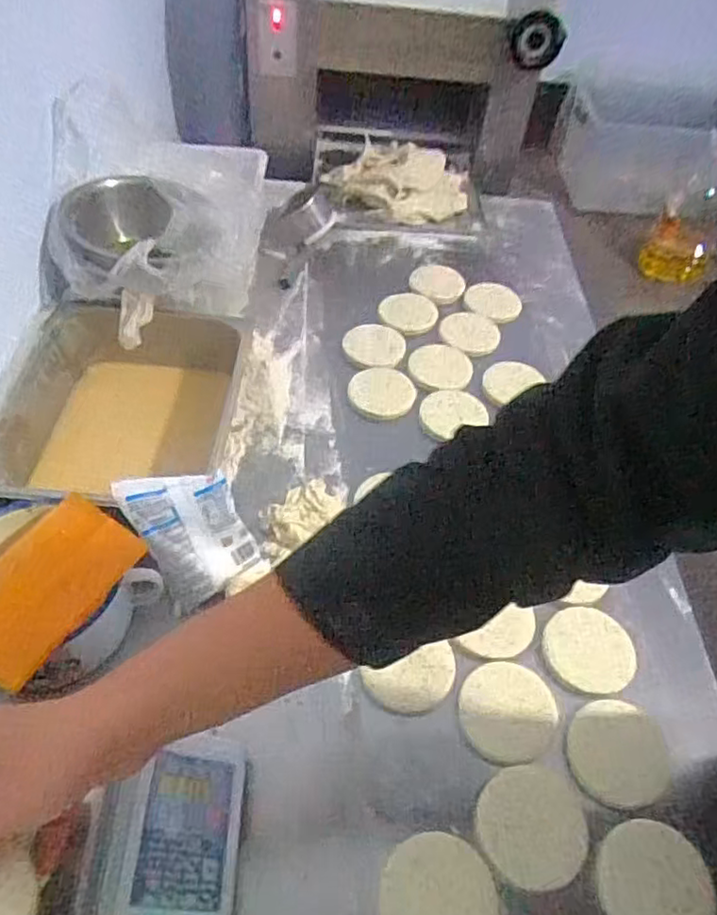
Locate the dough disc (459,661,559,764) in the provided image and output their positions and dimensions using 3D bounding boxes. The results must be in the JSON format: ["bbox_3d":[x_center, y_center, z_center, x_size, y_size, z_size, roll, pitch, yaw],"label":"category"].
[{"bbox_3d":[0.151,0.256,0.644,0.092,0.004,0.102,39,57,24],"label":"dough disc"}]

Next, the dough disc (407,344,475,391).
[{"bbox_3d":[0.128,-0.142,0.979,0.099,0.014,0.093,3,50,-3],"label":"dough disc"}]

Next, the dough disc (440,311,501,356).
[{"bbox_3d":[0.183,-0.206,1.033,0.094,0.010,0.092,3,50,-3],"label":"dough disc"}]

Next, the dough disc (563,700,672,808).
[{"bbox_3d":[0.253,0.287,0.623,0.094,0.010,0.093,3,50,-3],"label":"dough disc"}]

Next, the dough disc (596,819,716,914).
[{"bbox_3d":[0.262,0.377,0.561,0.099,0.005,0.094,3,50,-3],"label":"dough disc"}]

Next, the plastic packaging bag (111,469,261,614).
[{"bbox_3d":[-0.174,0.078,0.674,0.100,0.153,0.022,-28,24,-15],"label":"plastic packaging bag"}]

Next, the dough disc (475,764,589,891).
[{"bbox_3d":[0.160,0.337,0.583,0.100,0.008,0.094,3,50,-3],"label":"dough disc"}]

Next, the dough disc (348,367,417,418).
[{"bbox_3d":[0.035,-0.097,0.932,0.094,0.006,0.097,4,53,-5],"label":"dough disc"}]

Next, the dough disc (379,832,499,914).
[{"bbox_3d":[0.070,0.380,0.546,0.098,0.007,0.096,3,50,-3],"label":"dough disc"}]

